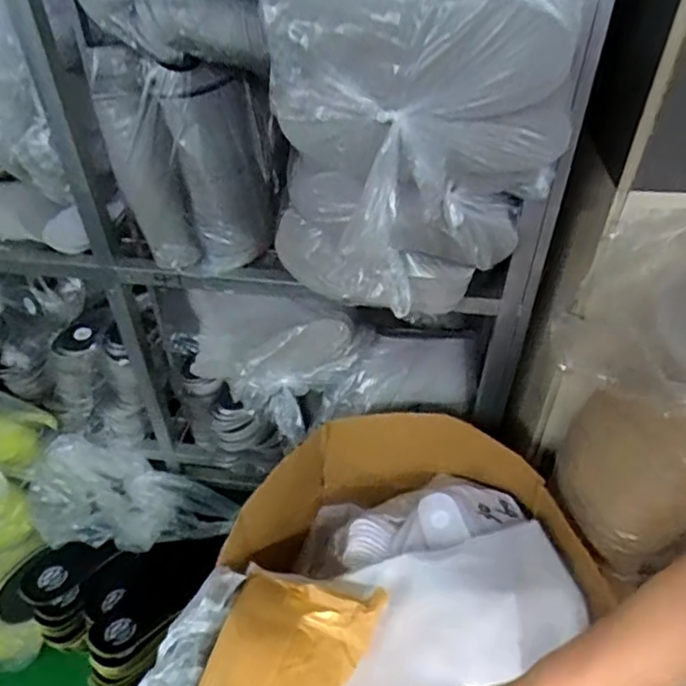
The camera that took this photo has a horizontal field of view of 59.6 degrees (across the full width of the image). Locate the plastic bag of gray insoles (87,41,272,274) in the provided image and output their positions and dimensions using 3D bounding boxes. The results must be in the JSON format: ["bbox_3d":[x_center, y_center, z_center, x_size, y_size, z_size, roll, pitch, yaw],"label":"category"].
[{"bbox_3d":[-0.184,-0.215,0.731,0.187,0.237,0.097,-8,44,-10],"label":"plastic bag of gray insoles"}]

